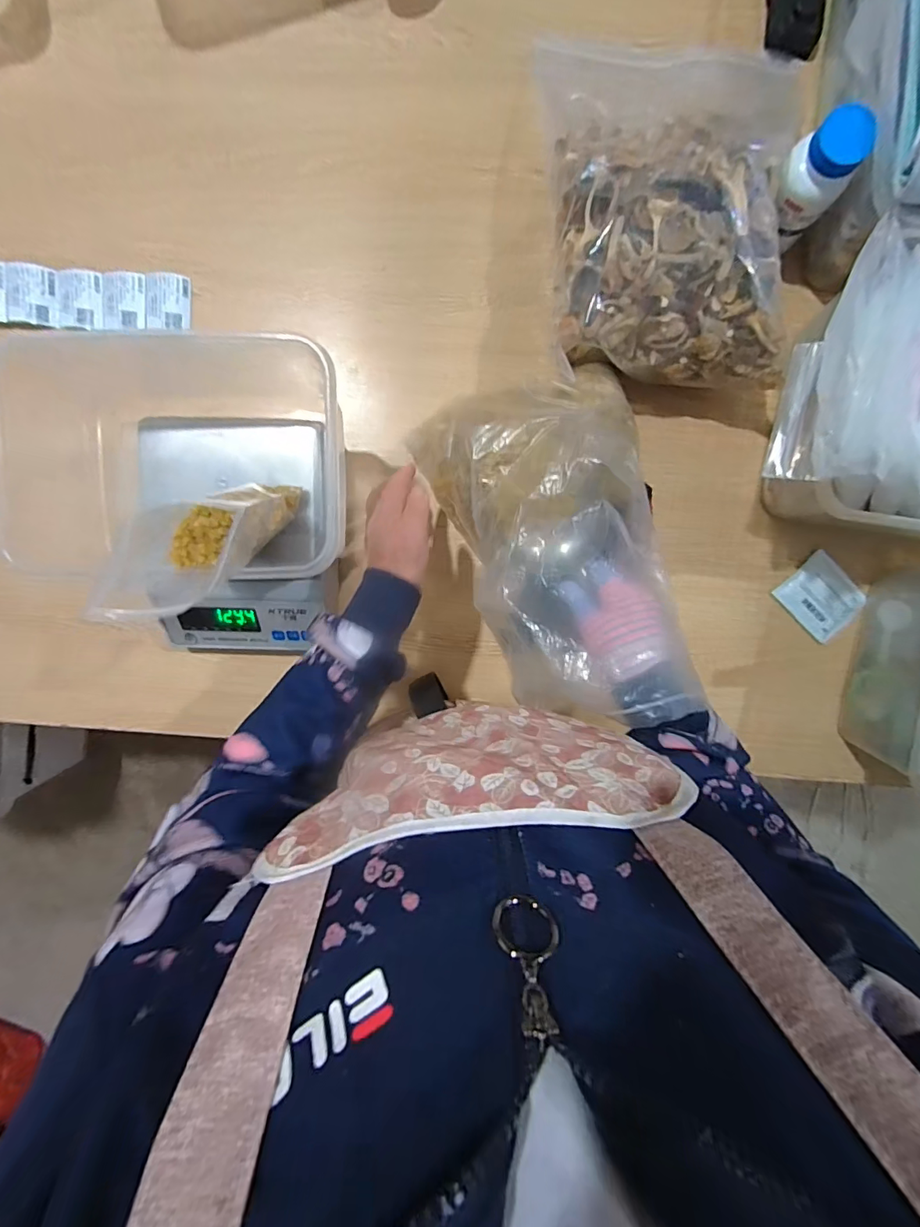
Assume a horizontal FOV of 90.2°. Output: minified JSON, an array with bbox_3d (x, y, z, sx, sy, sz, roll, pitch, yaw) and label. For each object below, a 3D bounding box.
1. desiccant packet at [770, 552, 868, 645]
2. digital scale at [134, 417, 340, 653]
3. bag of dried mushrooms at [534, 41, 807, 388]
[{"bbox_3d":[0.411,-0.018,0.521,0.074,0.009,0.078,-44,83,6],"label":"desiccant packet"},{"bbox_3d":[-0.225,-0.073,0.498,0.190,0.087,0.244,1,96,1],"label":"digital scale"},{"bbox_3d":[0.199,-0.405,0.449,0.240,0.118,0.337,4,96,0],"label":"bag of dried mushrooms"}]

